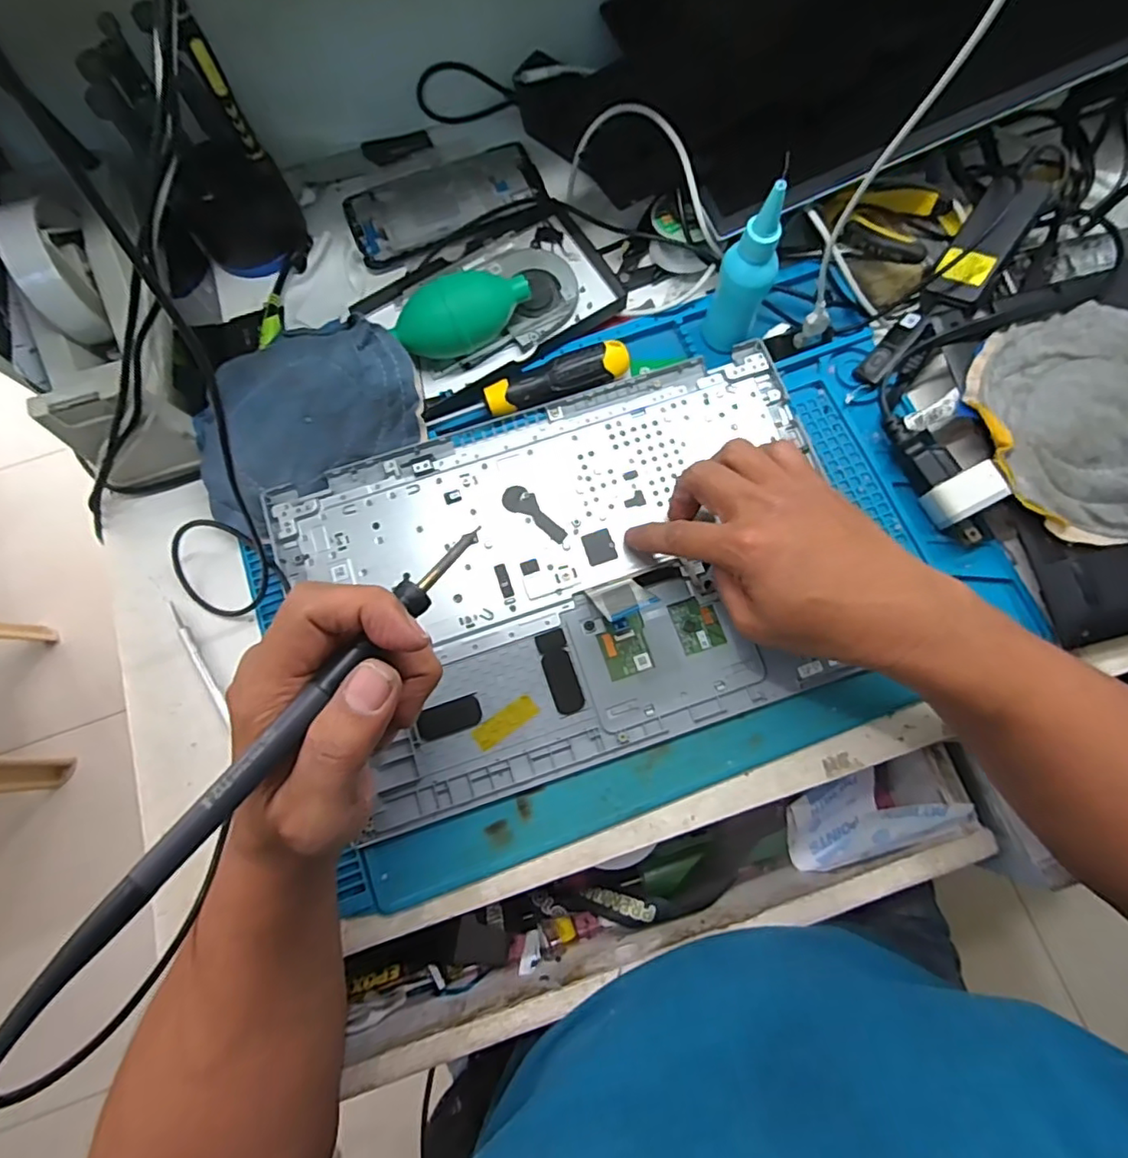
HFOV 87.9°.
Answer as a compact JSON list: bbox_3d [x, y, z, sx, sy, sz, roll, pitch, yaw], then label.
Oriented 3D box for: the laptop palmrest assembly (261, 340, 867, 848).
[{"bbox_3d":[0.007,-0.004,0.385,0.345,0.009,0.233,-18,80,-3],"label":"laptop palmrest assembly"}]

